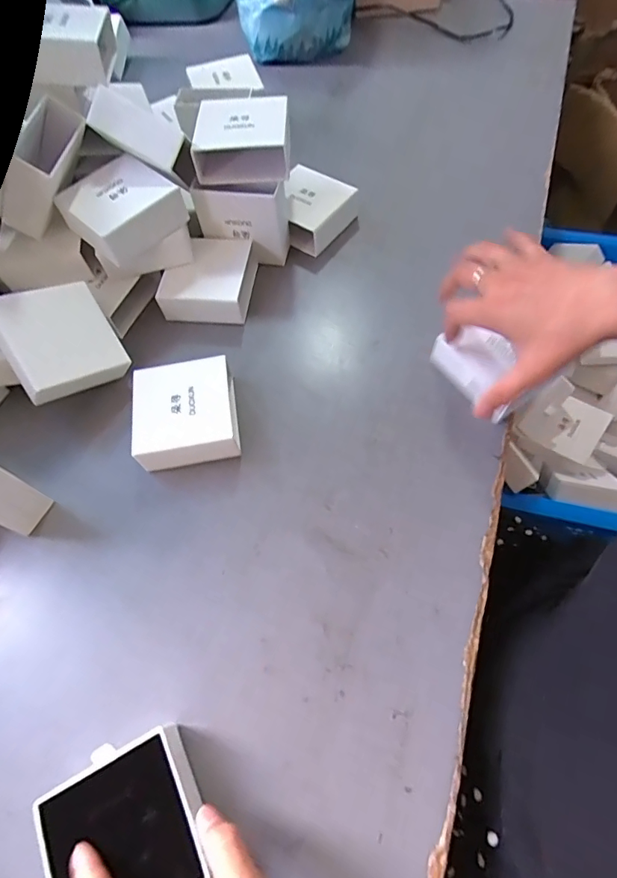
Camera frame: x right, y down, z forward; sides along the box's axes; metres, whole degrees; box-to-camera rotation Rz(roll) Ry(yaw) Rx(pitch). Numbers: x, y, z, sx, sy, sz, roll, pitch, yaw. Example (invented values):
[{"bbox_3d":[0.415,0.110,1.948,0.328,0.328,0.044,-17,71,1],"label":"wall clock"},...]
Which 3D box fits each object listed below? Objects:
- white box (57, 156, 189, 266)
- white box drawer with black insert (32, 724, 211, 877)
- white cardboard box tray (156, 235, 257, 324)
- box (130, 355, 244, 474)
[{"bbox_3d":[-0.184,-0.230,0.457,0.088,0.046,0.097,38,71,21],"label":"white box"},{"bbox_3d":[-0.116,0.248,0.288,0.088,0.035,0.091,-29,64,-11],"label":"white box drawer with black insert"},{"bbox_3d":[-0.108,-0.180,0.508,0.092,0.038,0.098,5,63,6],"label":"white cardboard box tray"},{"bbox_3d":[-0.115,-0.023,0.429,0.094,0.038,0.099,-9,62,-1],"label":"box"}]

